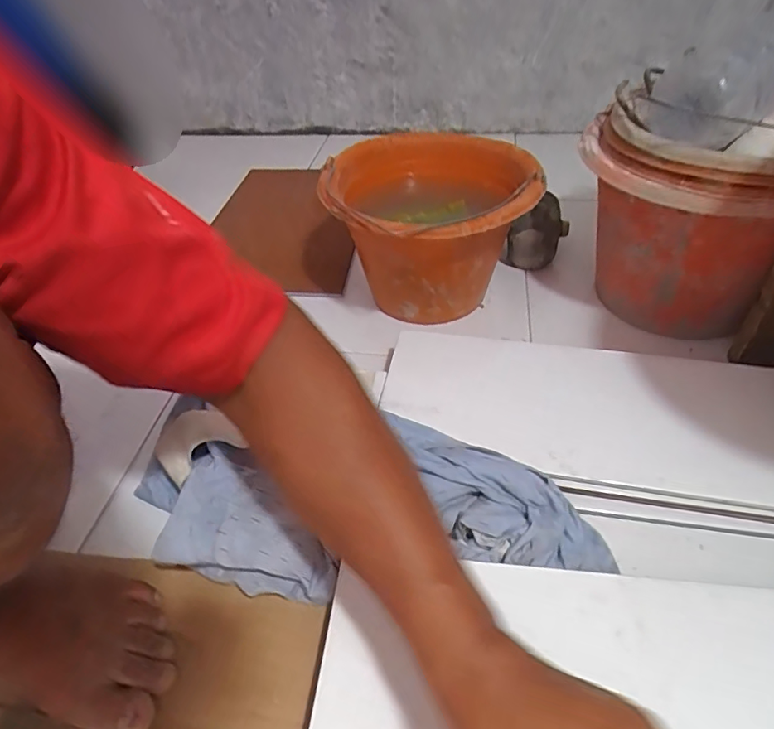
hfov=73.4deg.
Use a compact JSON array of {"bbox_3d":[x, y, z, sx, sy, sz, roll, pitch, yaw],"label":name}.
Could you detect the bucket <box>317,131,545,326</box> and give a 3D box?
[{"bbox_3d":[0.055,-0.170,0.640,0.233,0.157,0.255,-2,44,2],"label":"bucket"}]

